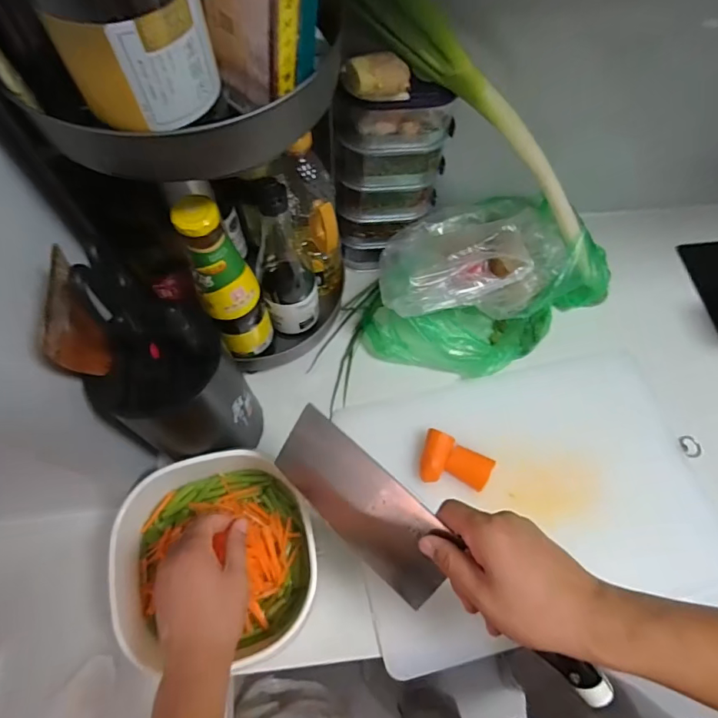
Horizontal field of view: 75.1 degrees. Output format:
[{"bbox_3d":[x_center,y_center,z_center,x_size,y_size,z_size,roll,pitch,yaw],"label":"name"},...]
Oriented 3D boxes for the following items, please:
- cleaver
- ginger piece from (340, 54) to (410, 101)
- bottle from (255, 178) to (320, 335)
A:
[{"bbox_3d":[0.053,0.166,0.398,0.306,0.104,0.023,35,32,18],"label":"cleaver"},{"bbox_3d":[0.017,-0.275,0.463,0.067,0.041,0.033,5,64,1],"label":"ginger piece"},{"bbox_3d":[-0.085,-0.109,0.531,0.063,0.219,0.061,-12,65,-7],"label":"bottle"}]

